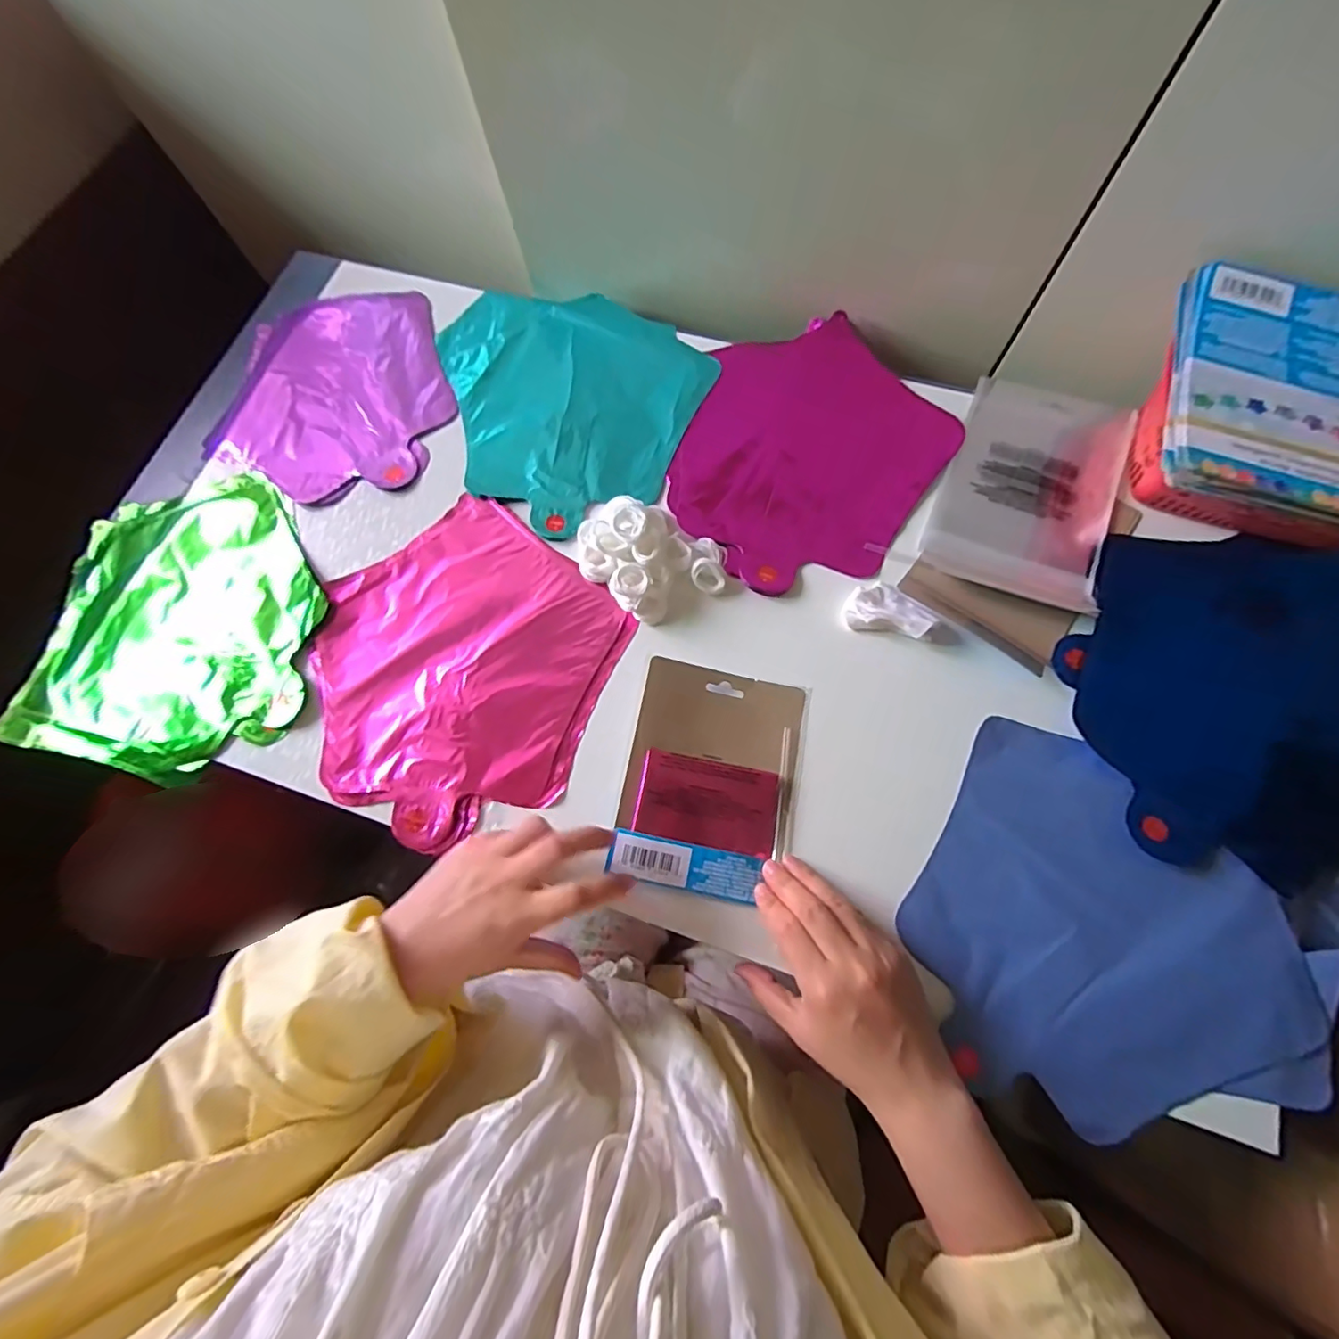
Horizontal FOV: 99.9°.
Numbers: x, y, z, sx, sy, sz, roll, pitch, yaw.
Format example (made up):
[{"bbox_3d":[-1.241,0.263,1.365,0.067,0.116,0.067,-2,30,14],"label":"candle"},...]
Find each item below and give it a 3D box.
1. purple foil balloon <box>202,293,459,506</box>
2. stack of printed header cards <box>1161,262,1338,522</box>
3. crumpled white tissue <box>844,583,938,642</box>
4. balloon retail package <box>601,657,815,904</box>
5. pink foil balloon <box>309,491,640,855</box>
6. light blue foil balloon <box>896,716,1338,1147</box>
[{"bbox_3d":[-0.311,-0.253,0.522,0.211,0.023,0.242,-20,71,-4],"label":"purple foil balloon"},{"bbox_3d":[0.386,-0.178,0.351,0.129,0.018,0.189,16,72,8],"label":"stack of printed header cards"},{"bbox_3d":[0.165,-0.046,0.417,0.062,0.019,0.040,15,72,8],"label":"crumpled white tissue"},{"bbox_3d":[0.031,0.073,0.386,0.115,0.018,0.149,10,72,6],"label":"balloon retail package"},{"bbox_3d":[-0.155,-0.003,0.420,0.224,0.004,0.224,37,77,14],"label":"pink foil balloon"},{"bbox_3d":[0.278,0.172,0.347,0.239,0.013,0.208,28,74,11],"label":"light blue foil balloon"}]

